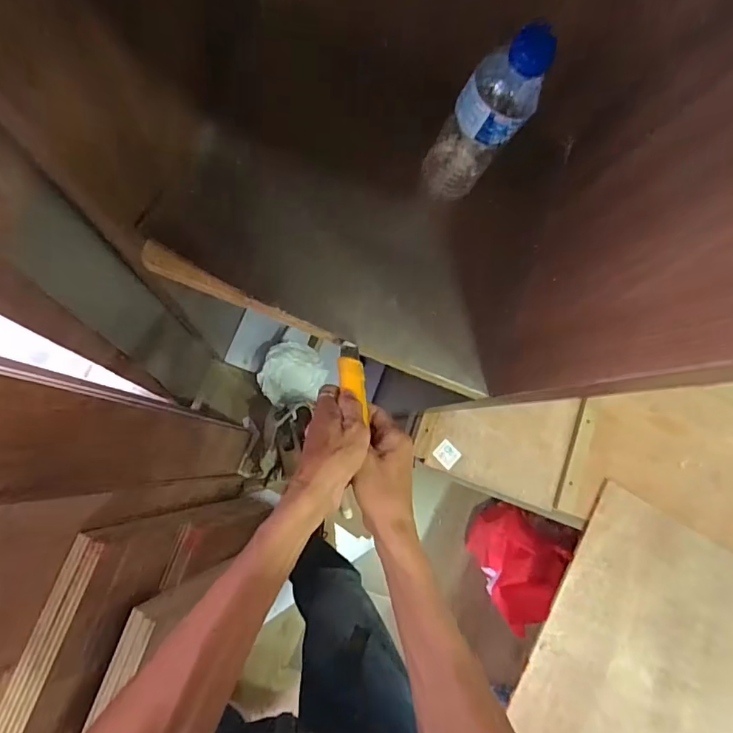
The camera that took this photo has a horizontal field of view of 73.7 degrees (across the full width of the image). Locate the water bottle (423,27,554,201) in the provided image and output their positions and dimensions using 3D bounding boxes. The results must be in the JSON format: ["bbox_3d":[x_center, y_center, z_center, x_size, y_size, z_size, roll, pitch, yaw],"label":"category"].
[{"bbox_3d":[0.110,-0.231,0.467,0.059,0.214,0.058,1,83,-10],"label":"water bottle"}]

